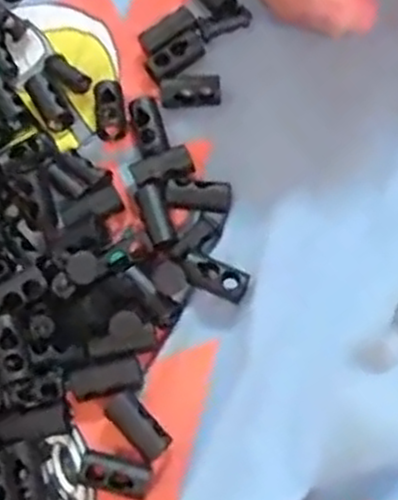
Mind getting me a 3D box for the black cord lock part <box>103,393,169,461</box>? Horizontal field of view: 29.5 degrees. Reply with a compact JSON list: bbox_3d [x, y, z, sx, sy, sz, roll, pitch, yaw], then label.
[{"bbox_3d":[-0.016,0.045,0.194,0.008,0.006,0.018,-41,72,-13],"label":"black cord lock part"}]

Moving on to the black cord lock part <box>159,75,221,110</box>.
[{"bbox_3d":[-0.003,-0.048,0.228,0.018,0.007,0.008,-4,68,1],"label":"black cord lock part"}]

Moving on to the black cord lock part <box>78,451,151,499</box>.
[{"bbox_3d":[-0.021,0.057,0.191,0.018,0.006,0.009,12,69,7],"label":"black cord lock part"}]

